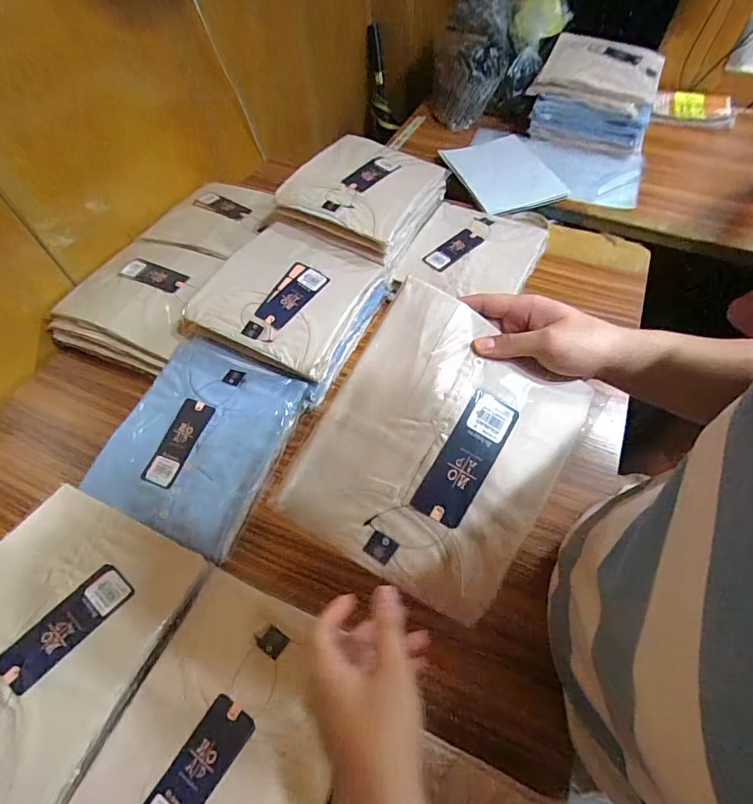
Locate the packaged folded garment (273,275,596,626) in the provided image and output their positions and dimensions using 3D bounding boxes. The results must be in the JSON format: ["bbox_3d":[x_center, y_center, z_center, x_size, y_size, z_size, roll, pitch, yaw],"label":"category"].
[{"bbox_3d":[0.050,0.042,0.386,0.208,0.020,0.247,32,89,3],"label":"packaged folded garment"}]

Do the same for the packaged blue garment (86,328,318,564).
[{"bbox_3d":[-0.243,0.049,0.579,0.218,0.045,0.246,19,60,13],"label":"packaged blue garment"}]

